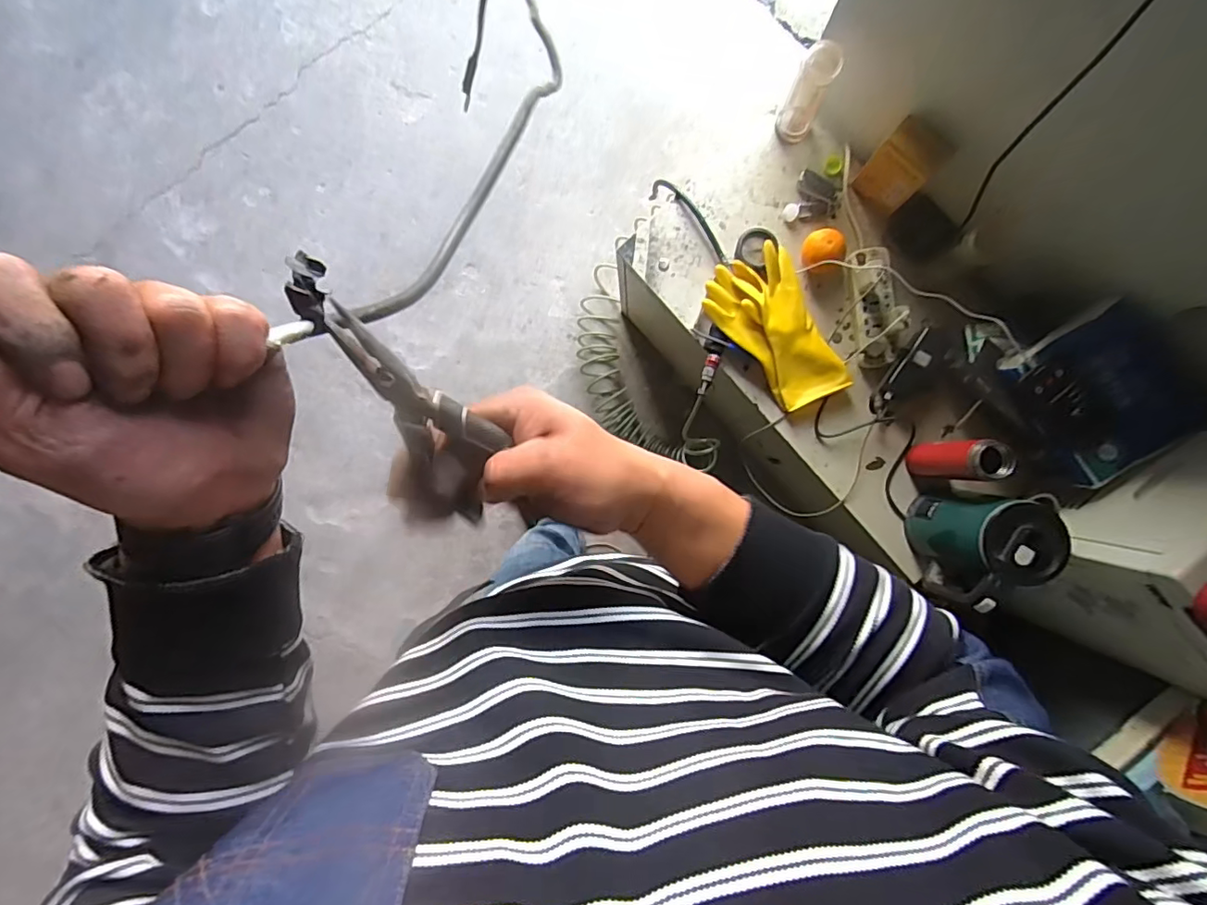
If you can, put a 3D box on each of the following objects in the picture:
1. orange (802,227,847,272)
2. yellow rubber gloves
[{"bbox_3d":[0.343,-0.314,0.856,0.064,0.055,0.061,2,90,2],"label":"orange"},{"bbox_3d":[0.266,-0.190,0.878,0.149,0.059,0.253,-24,89,2],"label":"yellow rubber gloves"}]

